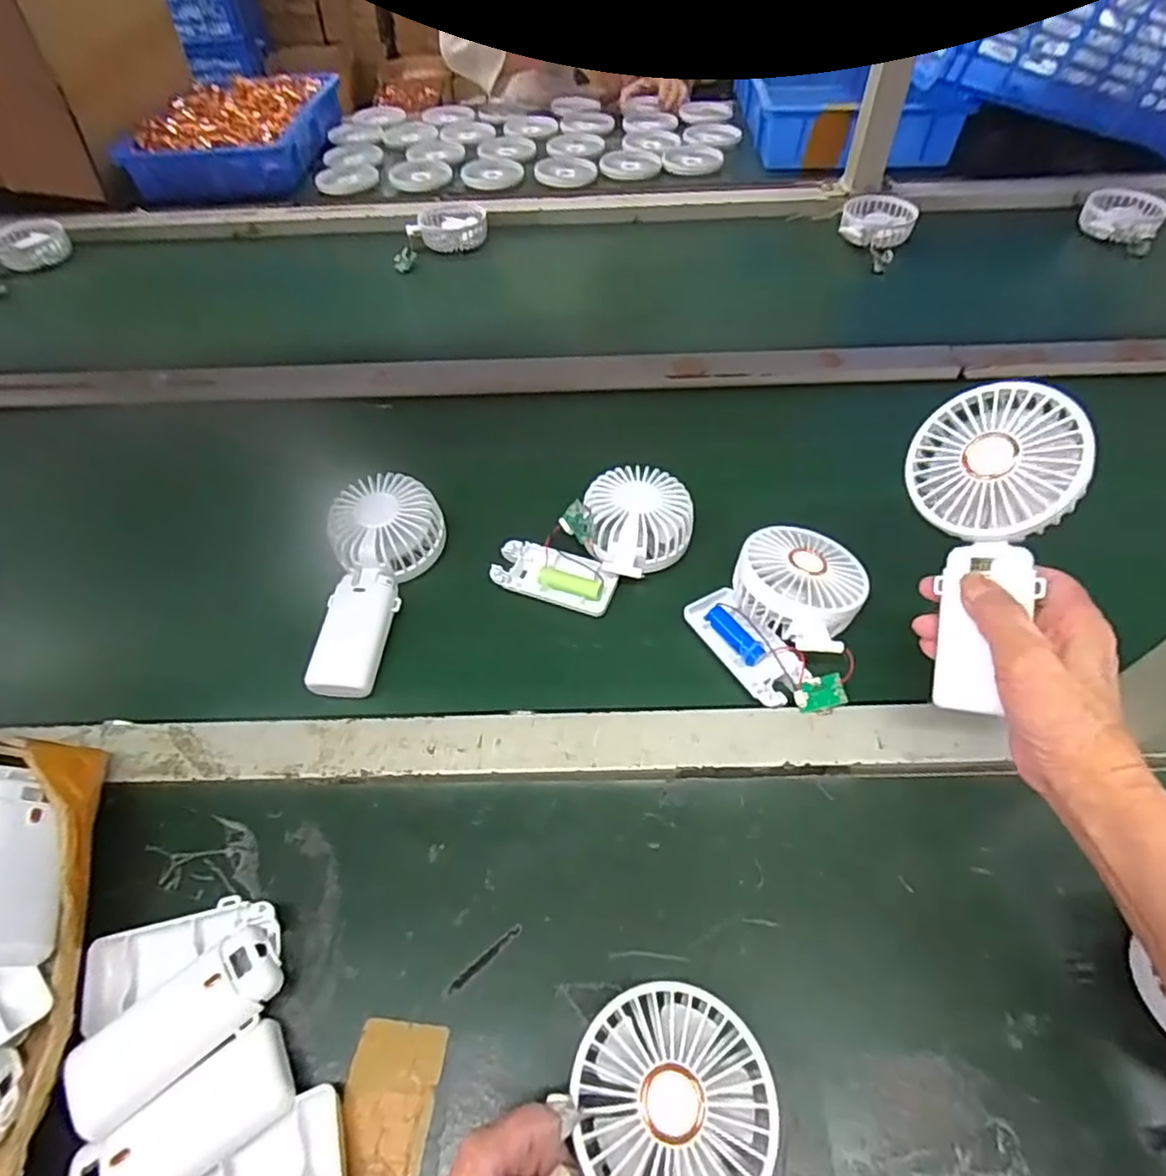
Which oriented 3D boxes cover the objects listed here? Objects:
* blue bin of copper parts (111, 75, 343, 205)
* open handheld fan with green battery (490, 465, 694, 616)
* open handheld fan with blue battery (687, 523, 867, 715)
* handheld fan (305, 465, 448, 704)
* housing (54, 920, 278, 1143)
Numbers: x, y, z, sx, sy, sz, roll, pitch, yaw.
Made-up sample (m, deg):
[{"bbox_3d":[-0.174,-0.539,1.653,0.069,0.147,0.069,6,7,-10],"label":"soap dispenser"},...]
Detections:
[{"bbox_3d":[-0.522,-0.685,0.983,0.256,0.097,0.318,-5,54,0],"label":"blue bin of copper parts"},{"bbox_3d":[0.012,-0.032,0.502,0.154,0.062,0.084,-29,58,-17],"label":"open handheld fan with green battery"},{"bbox_3d":[0.136,0.014,0.449,0.107,0.054,0.122,16,57,14],"label":"open handheld fan with blue battery"},{"bbox_3d":[-0.160,-0.003,0.484,0.077,0.040,0.179,4,63,8],"label":"handheld fan"},{"bbox_3d":[-0.201,0.214,0.316,0.093,0.013,0.043,-36,60,-21],"label":"housing"}]

